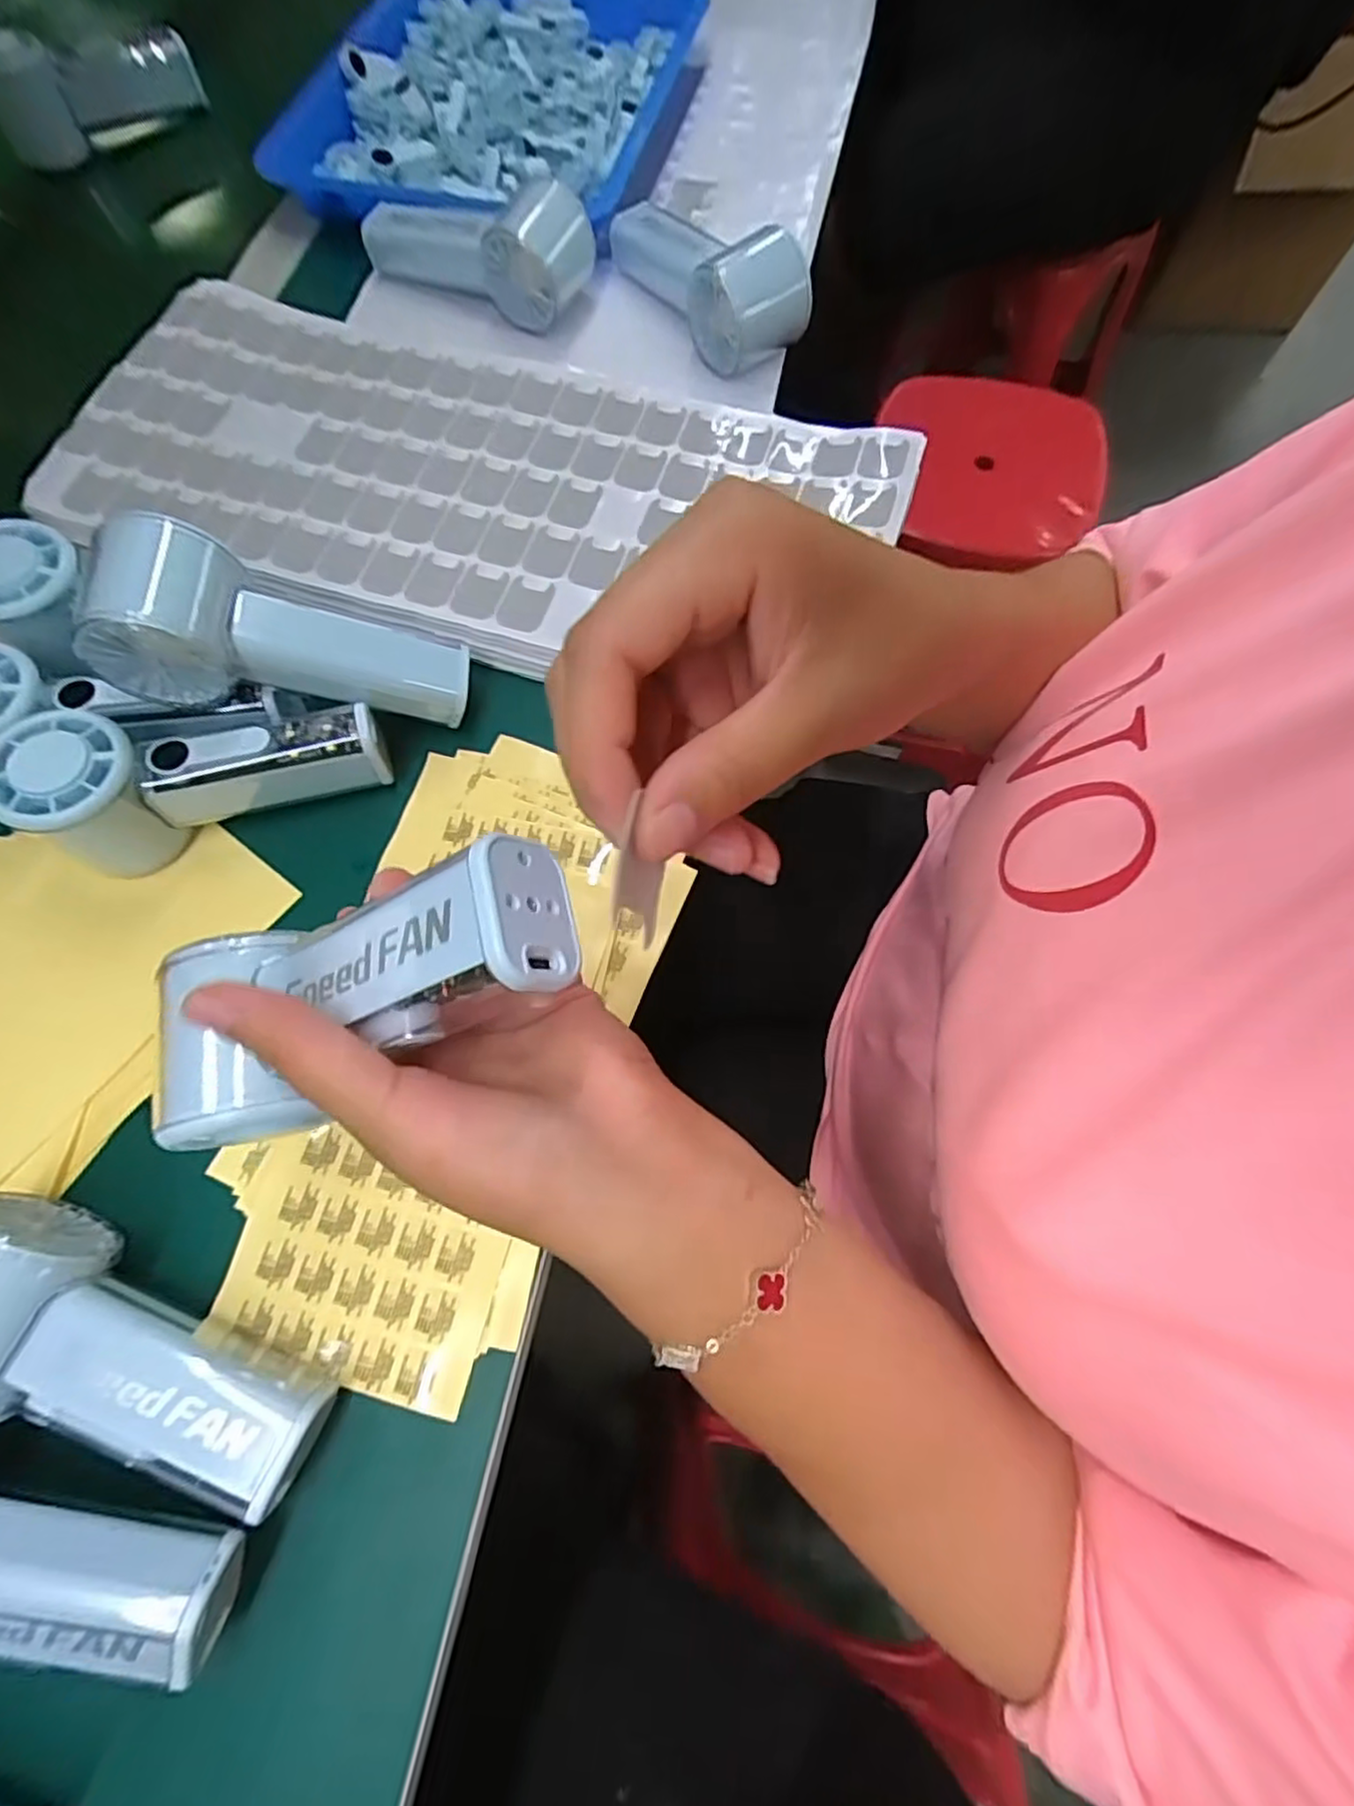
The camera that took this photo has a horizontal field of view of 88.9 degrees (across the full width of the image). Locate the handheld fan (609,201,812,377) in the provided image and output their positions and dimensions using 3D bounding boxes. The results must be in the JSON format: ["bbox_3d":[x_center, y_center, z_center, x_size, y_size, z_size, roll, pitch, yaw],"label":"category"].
[{"bbox_3d":[0.018,-0.413,0.446,0.060,0.057,0.151,-33,71,-10],"label":"handheld fan"}]

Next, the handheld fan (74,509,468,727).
[{"bbox_3d":[-0.177,-0.119,0.321,0.151,0.054,0.057,5,65,-28],"label":"handheld fan"}]

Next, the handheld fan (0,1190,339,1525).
[{"bbox_3d":[-0.200,0.164,0.248,0.148,0.053,0.057,27,71,-2],"label":"handheld fan"}]

